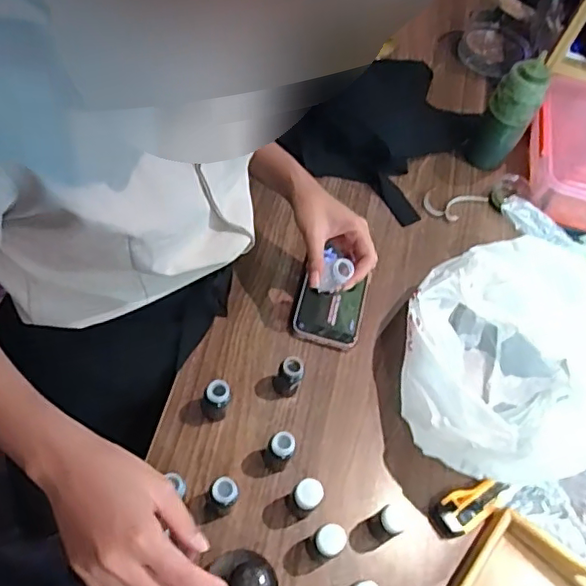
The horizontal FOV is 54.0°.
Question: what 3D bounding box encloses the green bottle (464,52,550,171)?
[{"bbox_3d":[0.317,-0.263,0.850,0.066,0.173,0.062,28,58,8],"label":"green bottle"}]

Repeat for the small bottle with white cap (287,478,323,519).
[{"bbox_3d":[0.011,0.205,0.571,0.032,0.064,0.028,29,58,8],"label":"small bottle with white cap"}]

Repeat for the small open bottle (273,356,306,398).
[{"bbox_3d":[-0.005,0.092,0.629,0.031,0.055,0.022,3,58,-9],"label":"small open bottle"}]

